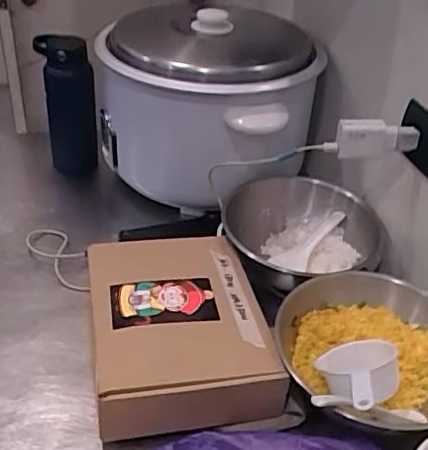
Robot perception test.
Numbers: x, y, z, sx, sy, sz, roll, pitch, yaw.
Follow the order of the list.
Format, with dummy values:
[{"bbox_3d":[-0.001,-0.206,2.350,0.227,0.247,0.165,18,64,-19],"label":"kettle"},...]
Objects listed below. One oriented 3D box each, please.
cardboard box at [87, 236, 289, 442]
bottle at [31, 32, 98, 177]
[{"bbox_3d":[-0.047,0.112,0.710,0.197,0.082,0.260,-5,37,-13],"label":"cardboard box"},{"bbox_3d":[-0.256,-0.209,1.015,0.090,0.248,0.086,-8,38,-17],"label":"bottle"}]

